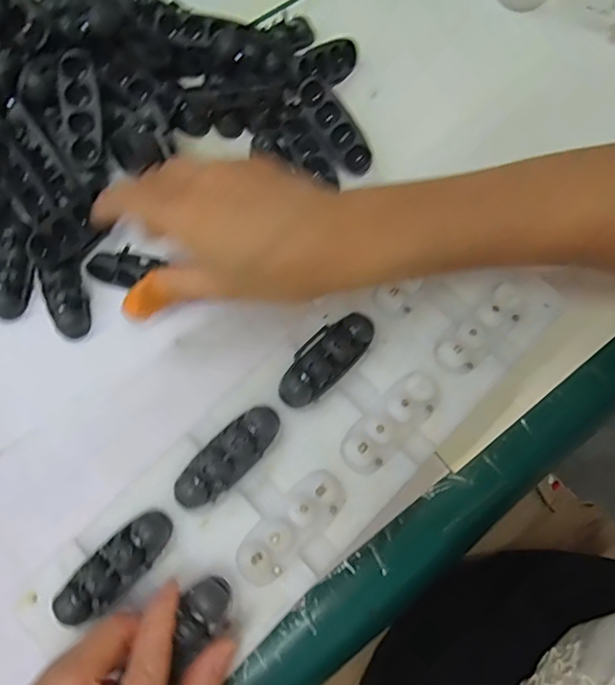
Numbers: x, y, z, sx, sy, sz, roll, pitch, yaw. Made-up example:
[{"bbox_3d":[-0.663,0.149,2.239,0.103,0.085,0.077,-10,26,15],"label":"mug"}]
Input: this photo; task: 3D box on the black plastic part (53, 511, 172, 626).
[{"bbox_3d":[-0.092,0.107,0.260,0.060,0.018,0.024,-42,79,-12],"label":"black plastic part"}]

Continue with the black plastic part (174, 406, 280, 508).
[{"bbox_3d":[-0.040,0.057,0.275,0.024,0.016,0.062,43,77,10],"label":"black plastic part"}]

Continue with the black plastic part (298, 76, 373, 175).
[{"bbox_3d":[0.018,-0.136,0.342,0.019,0.017,0.064,-37,96,-11],"label":"black plastic part"}]

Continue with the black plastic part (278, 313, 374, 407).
[{"bbox_3d":[0.011,0.007,0.290,0.063,0.015,0.025,-41,79,-12],"label":"black plastic part"}]

